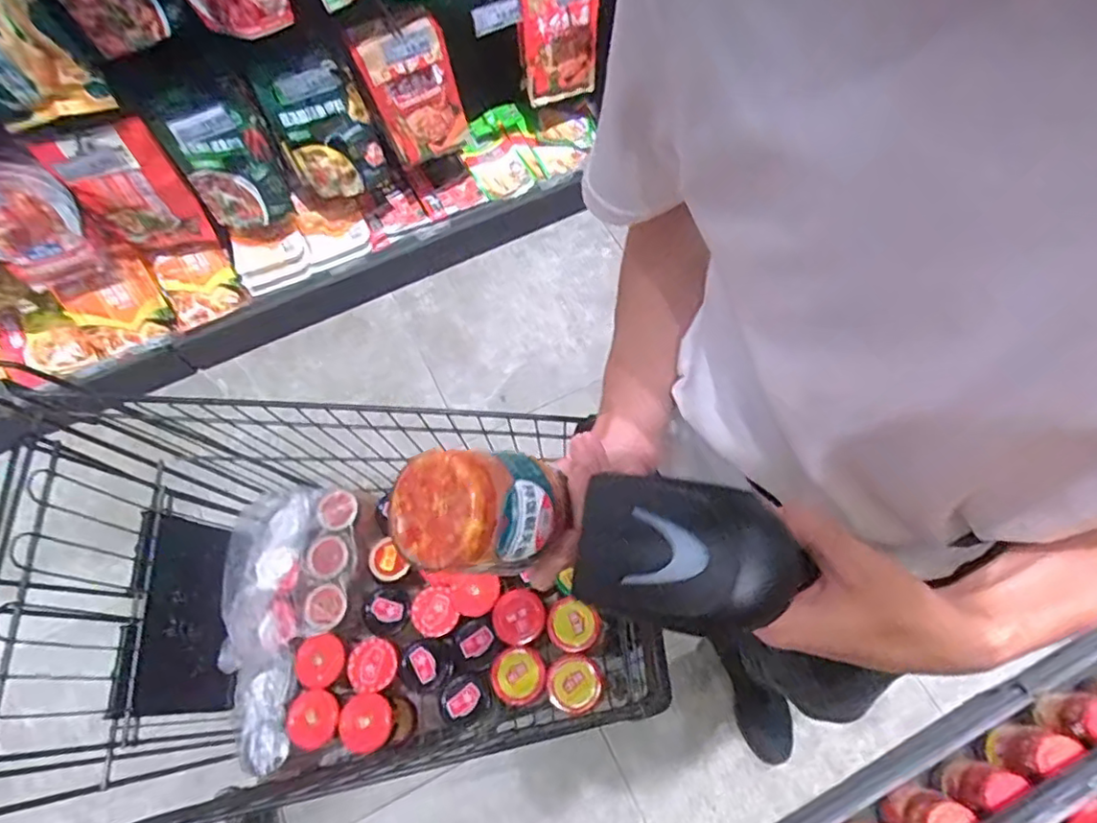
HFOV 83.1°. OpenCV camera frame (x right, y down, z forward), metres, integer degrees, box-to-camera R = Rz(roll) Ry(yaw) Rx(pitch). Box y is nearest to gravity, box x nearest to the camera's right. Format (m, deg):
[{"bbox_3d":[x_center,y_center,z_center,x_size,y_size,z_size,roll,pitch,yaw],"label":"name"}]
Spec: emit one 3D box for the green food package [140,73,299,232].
[{"bbox_3d":[-0.603,-0.472,1.185,0.181,0.327,0.081,-31,68,-11],"label":"green food package"}]

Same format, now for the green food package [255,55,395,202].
[{"bbox_3d":[-0.431,-0.543,1.235,0.184,0.304,0.071,-27,67,-9],"label":"green food package"}]

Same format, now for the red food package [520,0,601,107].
[{"bbox_3d":[0.028,-0.753,1.272,0.175,0.324,0.028,-25,71,-3],"label":"red food package"}]

